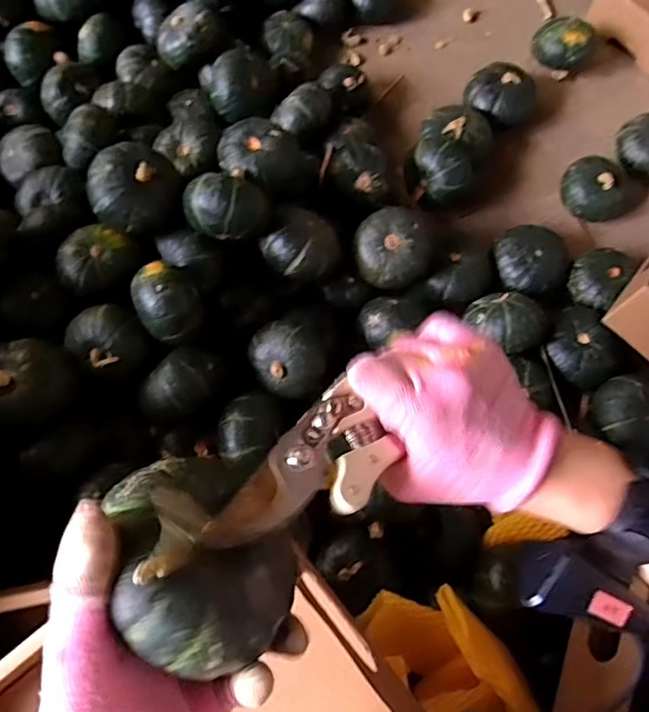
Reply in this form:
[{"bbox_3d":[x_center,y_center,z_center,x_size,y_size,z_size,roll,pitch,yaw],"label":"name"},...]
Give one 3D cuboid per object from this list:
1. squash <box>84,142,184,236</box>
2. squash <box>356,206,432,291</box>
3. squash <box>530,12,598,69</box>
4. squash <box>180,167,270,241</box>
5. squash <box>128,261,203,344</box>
[{"bbox_3d":[-0.187,-0.161,0.572,0.085,0.073,0.074,-22,72,-8],"label":"squash"},{"bbox_3d":[0.075,-0.117,0.636,0.081,0.052,0.084,0,70,-1],"label":"squash"},{"bbox_3d":[0.338,-0.444,0.792,0.080,0.076,0.077,0,70,-1],"label":"squash"},{"bbox_3d":[-0.097,-0.148,0.570,0.075,0.076,0.058,-33,74,-12],"label":"squash"},{"bbox_3d":[-0.149,-0.050,0.535,0.061,0.052,0.067,-21,72,-8],"label":"squash"}]

